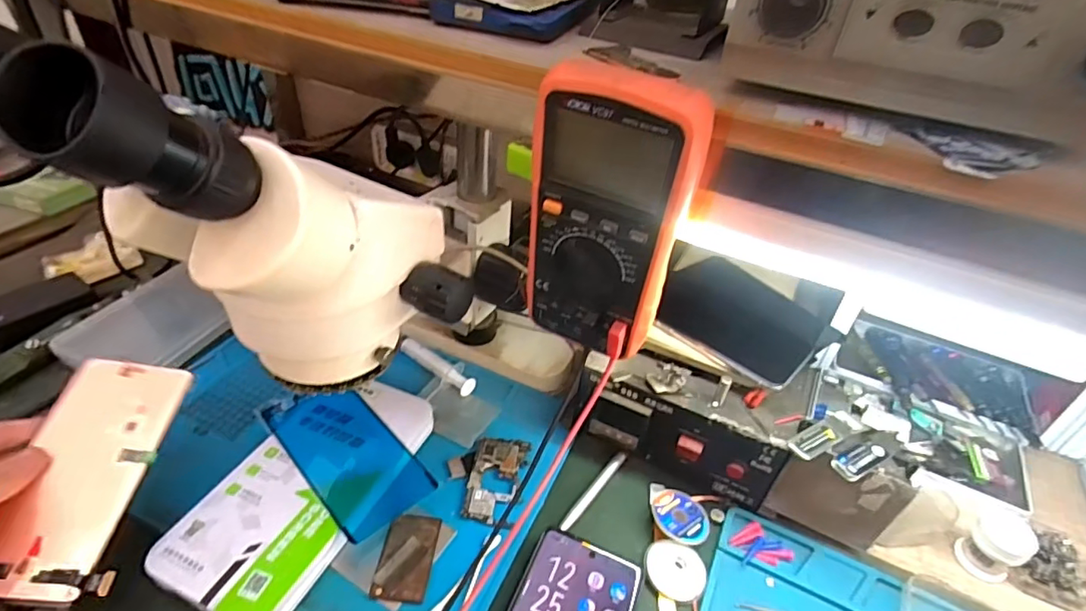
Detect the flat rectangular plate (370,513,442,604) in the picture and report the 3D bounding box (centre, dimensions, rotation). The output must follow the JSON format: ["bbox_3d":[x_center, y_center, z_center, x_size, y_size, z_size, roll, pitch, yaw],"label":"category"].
[{"bbox_3d":[-0.096,0.177,0.389,0.036,0.004,0.060,6,38,1],"label":"flat rectangular plate"}]

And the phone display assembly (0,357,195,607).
[{"bbox_3d":[-0.298,0.105,0.361,0.074,0.012,0.157,4,51,-5],"label":"phone display assembly"}]

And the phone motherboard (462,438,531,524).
[{"bbox_3d":[-0.038,0.139,0.443,0.043,0.006,0.073,9,39,5],"label":"phone motherboard"}]

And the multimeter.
[{"bbox_3d":[0.035,-0.048,0.323,0.086,0.170,0.033,25,42,23],"label":"multimeter"}]

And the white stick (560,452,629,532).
[{"bbox_3d":[0.042,0.148,0.445,0.009,0.004,0.090,31,45,24],"label":"white stick"}]

